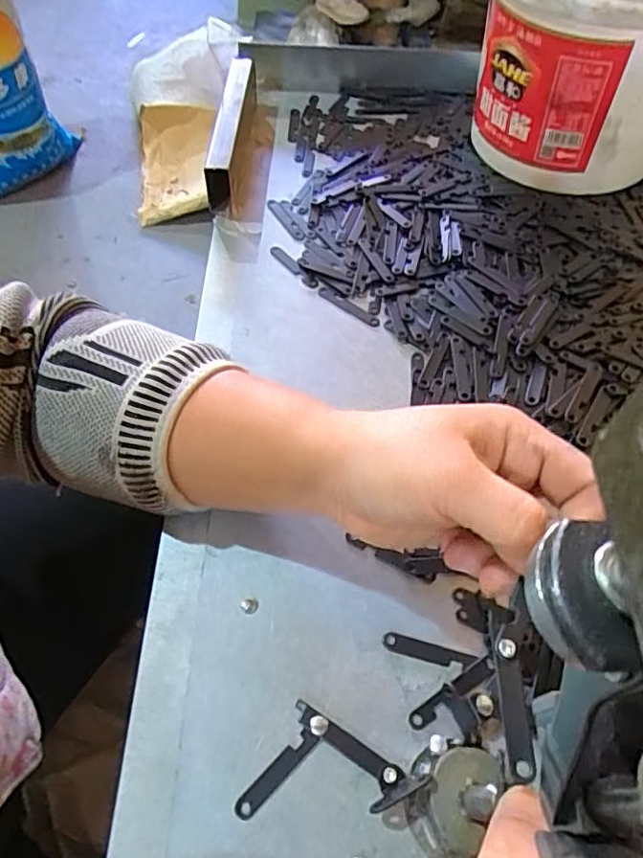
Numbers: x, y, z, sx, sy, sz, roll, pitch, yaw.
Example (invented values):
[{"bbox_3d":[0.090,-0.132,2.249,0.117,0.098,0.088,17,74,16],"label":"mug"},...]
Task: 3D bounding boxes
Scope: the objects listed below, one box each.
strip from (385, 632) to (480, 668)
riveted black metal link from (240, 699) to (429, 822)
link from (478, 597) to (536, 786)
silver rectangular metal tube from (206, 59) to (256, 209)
[{"bbox_3d":[0.054,0.110,0.286,0.046,0.004,0.009,12,58,8],"label":"strip"},{"bbox_3d":[0.005,0.159,0.253,0.067,0.004,0.050,25,60,16],"label":"riveted black metal link"},{"bbox_3d":[0.066,0.090,0.203,0.009,0.005,0.056,-2,63,-1],"label":"link"},{"bbox_3d":[-0.075,-0.252,0.493,0.019,0.047,0.170,3,57,2],"label":"silver rectangular metal tube"}]

